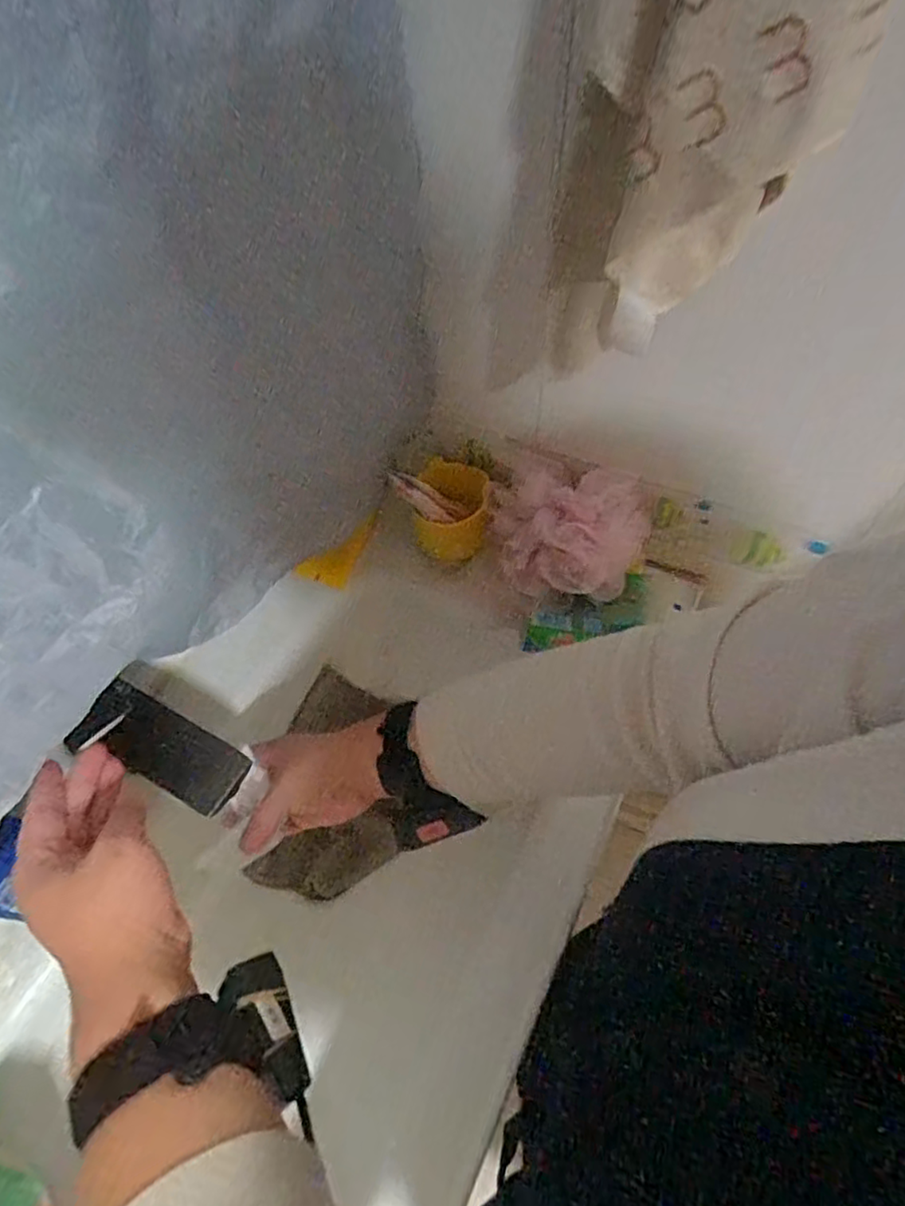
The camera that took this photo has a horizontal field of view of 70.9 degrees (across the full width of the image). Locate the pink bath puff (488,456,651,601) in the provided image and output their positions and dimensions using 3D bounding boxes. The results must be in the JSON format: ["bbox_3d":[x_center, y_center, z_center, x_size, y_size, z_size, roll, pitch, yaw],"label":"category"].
[{"bbox_3d":[0.108,-0.063,0.596,0.143,0.086,0.106,5,57,8],"label":"pink bath puff"}]

